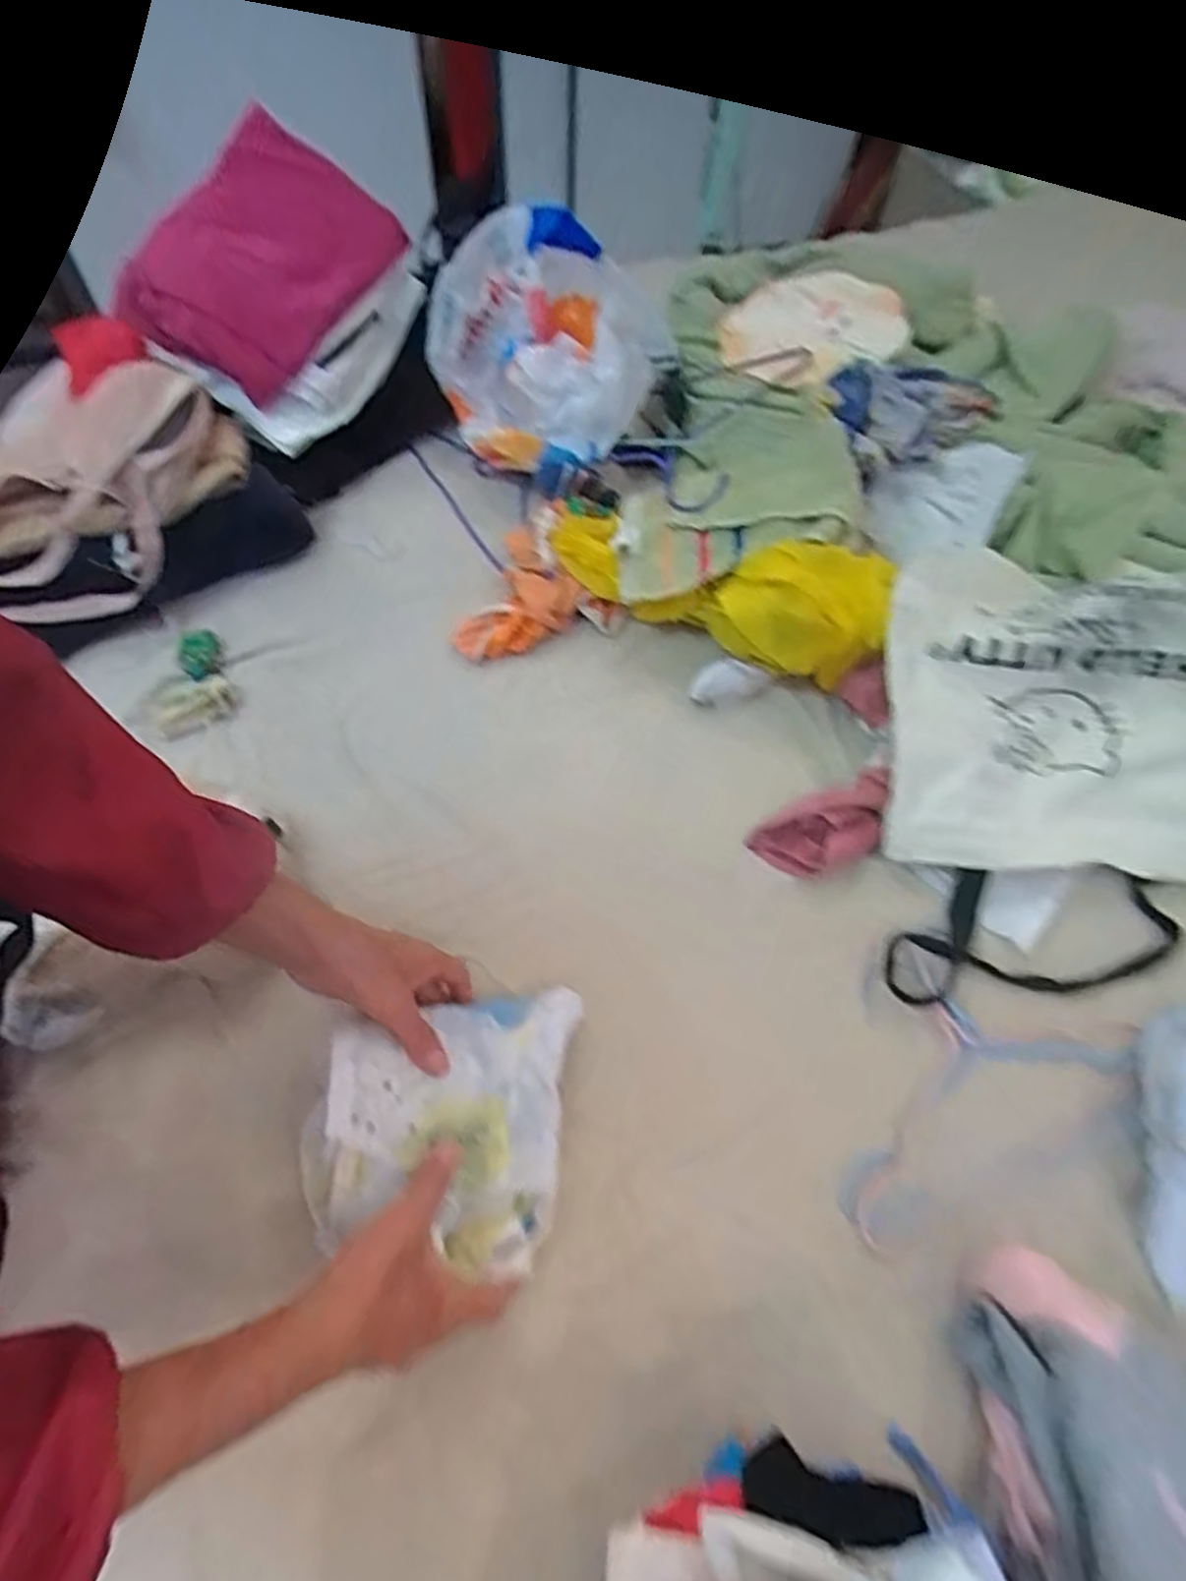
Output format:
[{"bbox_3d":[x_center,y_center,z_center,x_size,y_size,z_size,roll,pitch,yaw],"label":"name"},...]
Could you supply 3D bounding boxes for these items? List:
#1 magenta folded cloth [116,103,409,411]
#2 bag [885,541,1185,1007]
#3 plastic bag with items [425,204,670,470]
[{"bbox_3d":[-0.331,-0.530,0.756,0.206,0.060,0.258,34,86,-1],"label":"magenta folded cloth"},{"bbox_3d":[0.400,-0.030,0.627,0.315,0.115,0.407,8,61,3],"label":"bag"},{"bbox_3d":[-0.049,-0.461,0.801,0.259,0.145,0.221,3,61,0],"label":"plastic bag with items"}]

